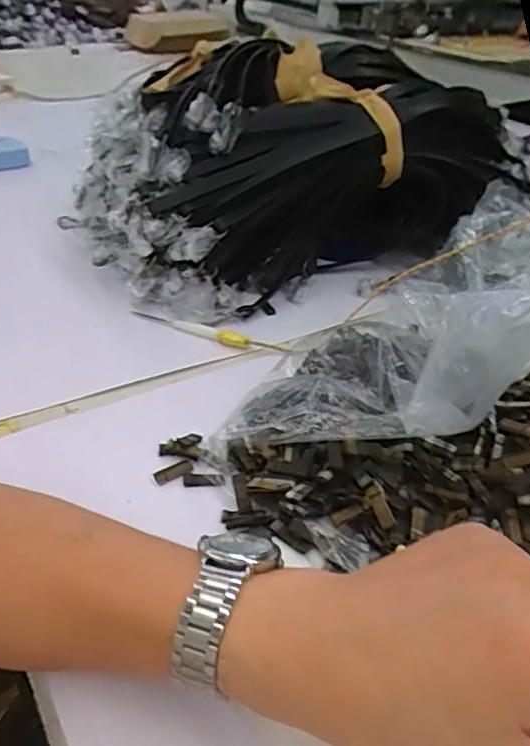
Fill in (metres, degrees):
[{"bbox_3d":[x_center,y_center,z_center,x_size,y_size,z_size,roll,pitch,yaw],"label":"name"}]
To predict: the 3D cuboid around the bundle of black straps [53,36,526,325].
[{"bbox_3d":[0.028,-0.228,0.651,0.422,0.192,0.255,-22,43,-28],"label":"bundle of black straps"}]

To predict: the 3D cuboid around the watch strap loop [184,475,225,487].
[{"bbox_3d":[-0.043,0.077,0.409,0.028,0.008,0.007,-2,37,-5],"label":"watch strap loop"}]

